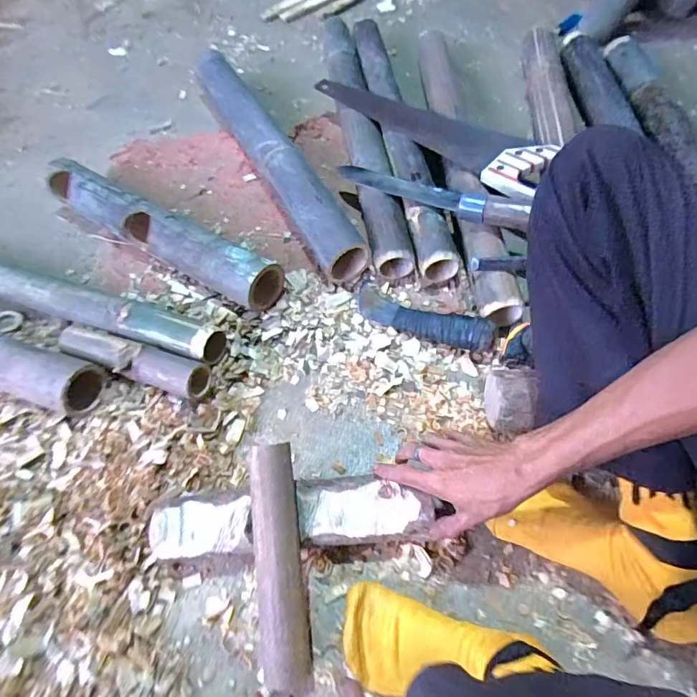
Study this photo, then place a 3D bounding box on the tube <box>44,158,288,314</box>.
[{"bbox_3d":[-0.301,-0.178,0.727,0.449,0.082,0.070,28,67,17],"label":"tube"}]

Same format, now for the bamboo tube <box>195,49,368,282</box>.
[{"bbox_3d":[-0.137,-0.338,0.799,0.075,0.085,0.577,-27,63,-11],"label":"bamboo tube"}]

